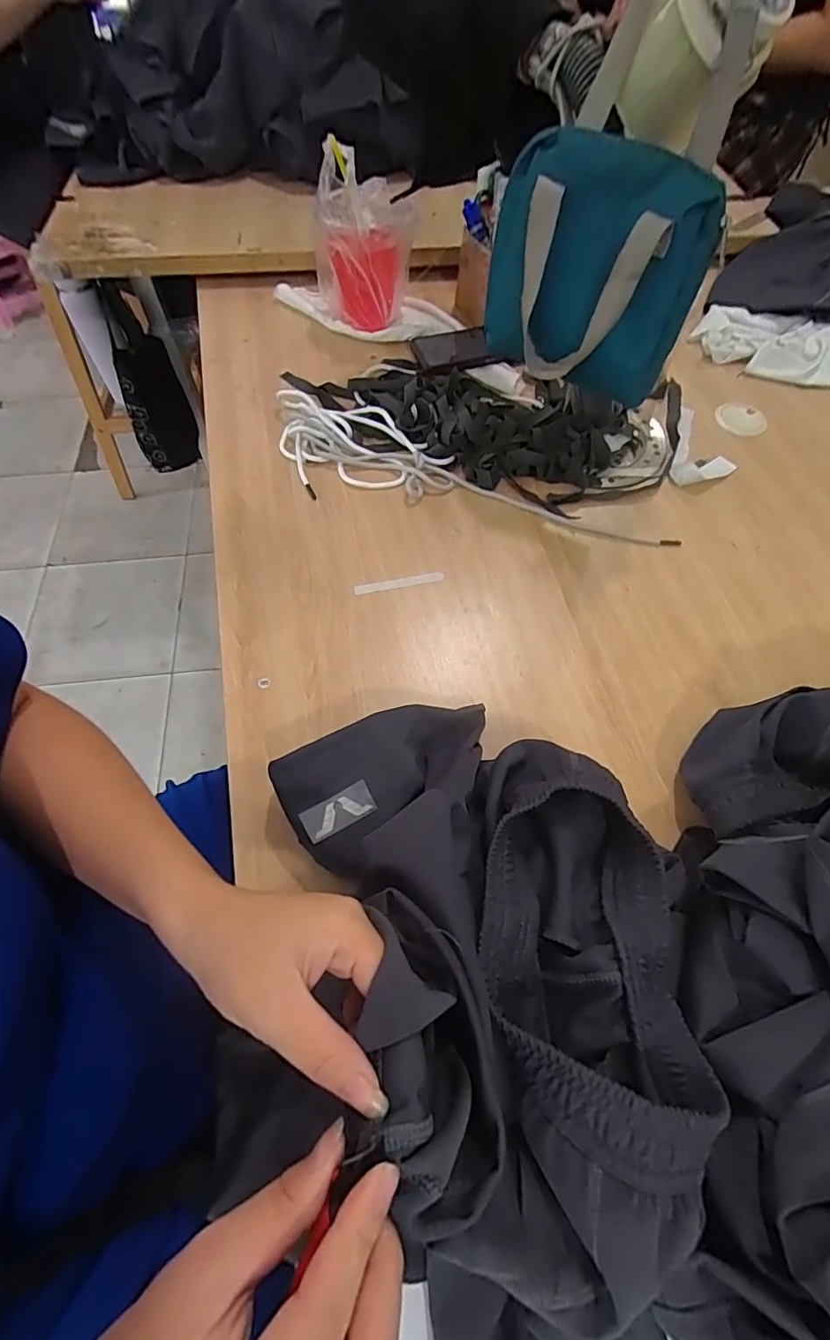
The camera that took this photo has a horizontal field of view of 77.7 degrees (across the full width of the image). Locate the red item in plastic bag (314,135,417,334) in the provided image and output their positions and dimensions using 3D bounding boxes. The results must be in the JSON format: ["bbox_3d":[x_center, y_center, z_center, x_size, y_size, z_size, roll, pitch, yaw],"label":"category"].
[{"bbox_3d":[-0.073,-0.597,0.715,0.130,0.175,0.137,-8,62,-4],"label":"red item in plastic bag"}]

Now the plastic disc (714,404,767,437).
[{"bbox_3d":[0.438,-0.337,0.692,0.066,0.005,0.063,0,62,0],"label":"plastic disc"}]

